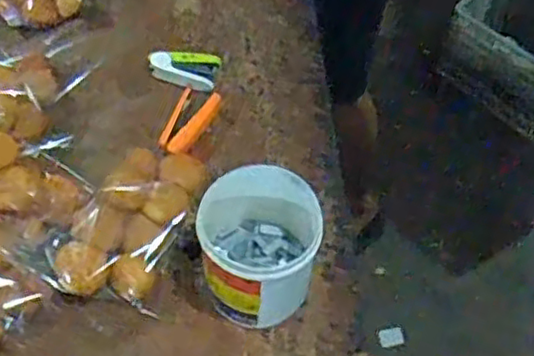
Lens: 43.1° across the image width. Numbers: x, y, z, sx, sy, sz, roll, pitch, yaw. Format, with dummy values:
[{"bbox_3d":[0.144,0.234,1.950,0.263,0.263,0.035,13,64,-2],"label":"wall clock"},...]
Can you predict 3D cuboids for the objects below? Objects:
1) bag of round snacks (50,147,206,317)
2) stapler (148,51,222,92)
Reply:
[{"bbox_3d":[-0.140,0.041,0.714,0.107,0.048,0.195,13,57,5],"label":"bag of round snacks"},{"bbox_3d":[-0.104,-0.142,0.853,0.084,0.026,0.058,14,57,6],"label":"stapler"}]

